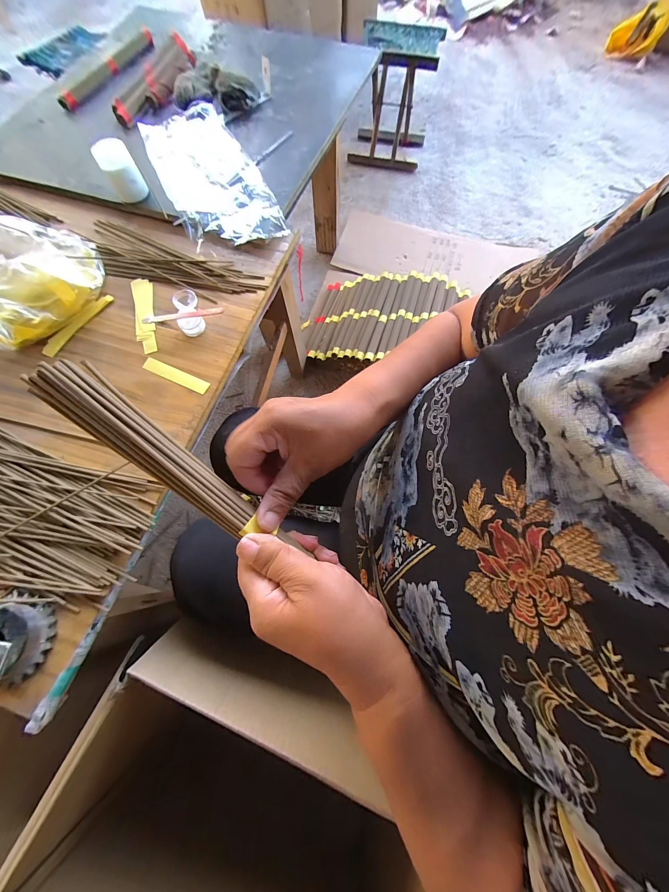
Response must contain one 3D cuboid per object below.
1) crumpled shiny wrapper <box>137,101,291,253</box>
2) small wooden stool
[{"bbox_3d":[-0.243,-0.526,0.549,0.176,0.040,0.397,-26,73,-8],"label":"crumpled shiny wrapper"},{"bbox_3d":[0.234,-1.394,1.126,0.296,0.318,0.261,15,72,5],"label":"small wooden stool"}]

